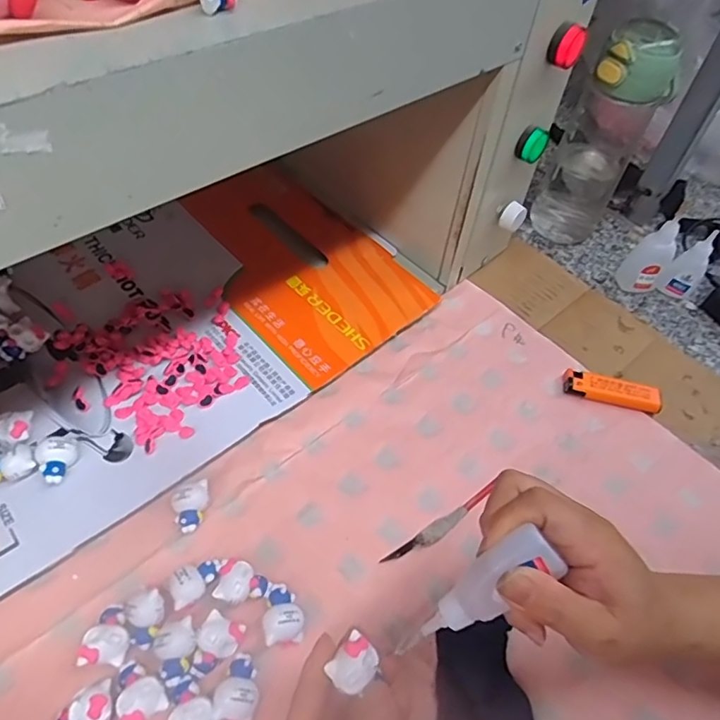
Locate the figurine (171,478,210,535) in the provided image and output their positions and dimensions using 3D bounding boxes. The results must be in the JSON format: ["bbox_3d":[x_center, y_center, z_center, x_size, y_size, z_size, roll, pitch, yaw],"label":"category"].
[{"bbox_3d":[-0.118,0.102,0.388,0.024,0.018,0.035,-7,54,-10],"label":"figurine"}]

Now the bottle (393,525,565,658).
[{"bbox_3d":[0.055,0.115,0.267,0.091,0.015,0.024,-46,60,15],"label":"bottle"}]

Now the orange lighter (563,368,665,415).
[{"bbox_3d":[0.222,0.027,0.489,0.082,0.014,0.025,13,53,5],"label":"orange lighter"}]

